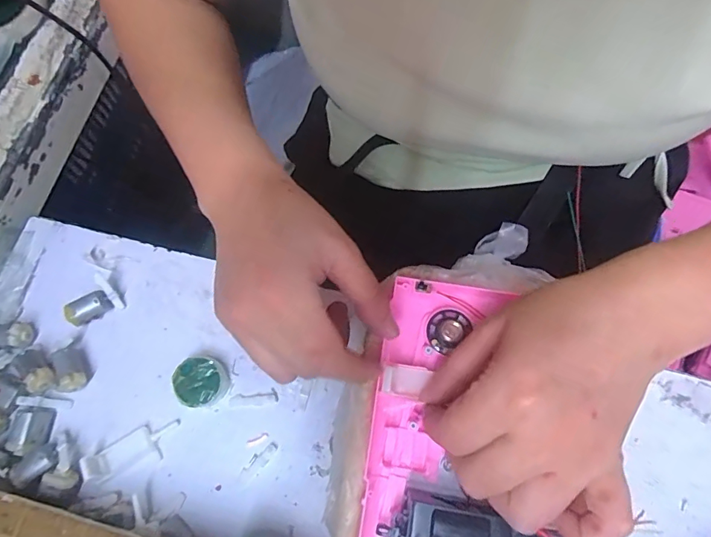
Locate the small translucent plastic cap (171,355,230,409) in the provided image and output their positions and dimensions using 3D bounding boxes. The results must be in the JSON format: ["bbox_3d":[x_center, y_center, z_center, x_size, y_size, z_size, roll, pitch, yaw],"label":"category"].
[{"bbox_3d":[-0.104,0.076,0.302,0.032,0.017,0.032,0,70,1],"label":"small translucent plastic cap"}]

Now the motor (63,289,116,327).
[{"bbox_3d":[-0.187,0.028,0.318,0.028,0.017,0.013,-33,73,-10],"label":"motor"}]

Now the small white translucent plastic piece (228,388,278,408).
[{"bbox_3d":[-0.069,0.088,0.304,0.033,0.004,0.009,-9,71,-2],"label":"small white translucent plastic piece"}]

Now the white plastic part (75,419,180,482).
[{"bbox_3d":[-0.146,0.120,0.292,0.061,0.009,0.023,-24,72,-7],"label":"white plastic part"}]

